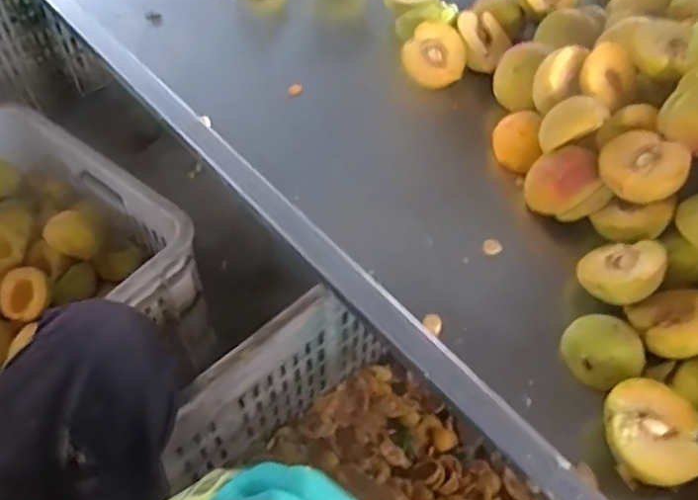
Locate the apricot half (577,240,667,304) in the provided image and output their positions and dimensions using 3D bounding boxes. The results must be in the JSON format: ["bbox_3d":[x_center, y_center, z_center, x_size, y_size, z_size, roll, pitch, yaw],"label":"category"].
[{"bbox_3d":[0.199,0.015,0.460,0.057,0.020,0.059,-16,22,22],"label":"apricot half"}]

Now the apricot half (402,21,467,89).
[{"bbox_3d":[0.083,-0.191,0.625,0.060,0.059,0.029,8,9,1],"label":"apricot half"}]

